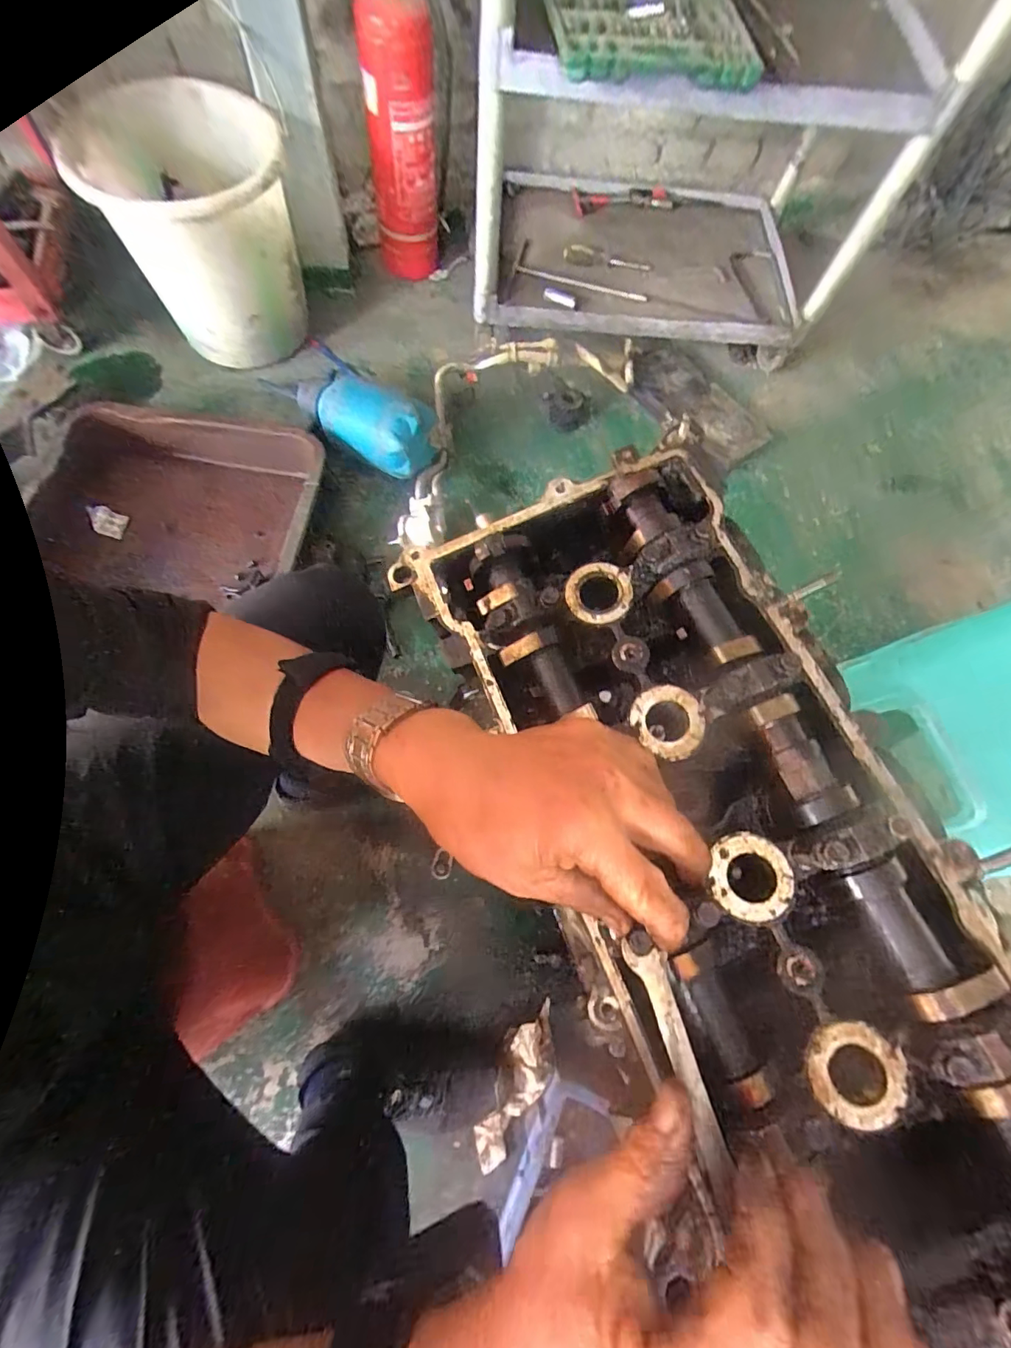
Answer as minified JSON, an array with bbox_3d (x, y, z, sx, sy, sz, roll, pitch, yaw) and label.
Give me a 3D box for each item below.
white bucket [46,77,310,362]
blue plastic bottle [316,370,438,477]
[{"bbox_3d":[-0.533,-0.766,0.923,0.303,0.309,0.373,-12,71,-9],"label":"white bucket"},{"bbox_3d":[-0.229,-0.452,0.910,0.197,0.108,0.116,30,70,7],"label":"blue plastic bottle"}]

